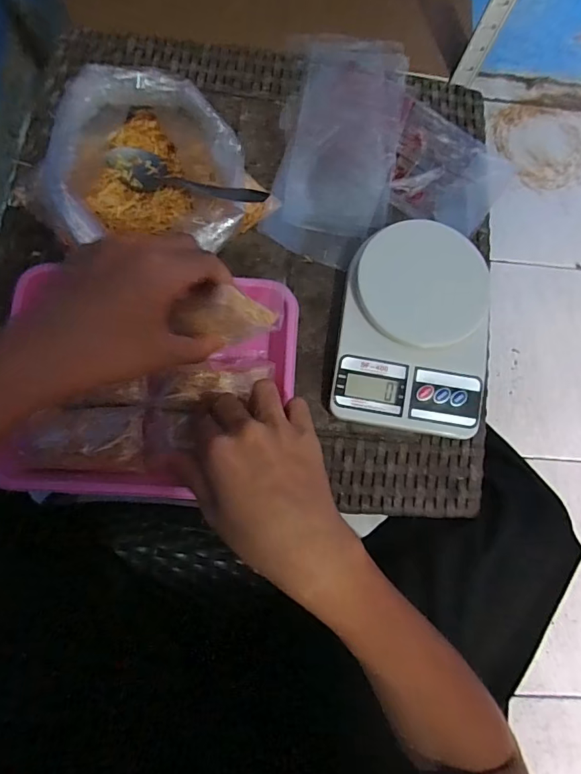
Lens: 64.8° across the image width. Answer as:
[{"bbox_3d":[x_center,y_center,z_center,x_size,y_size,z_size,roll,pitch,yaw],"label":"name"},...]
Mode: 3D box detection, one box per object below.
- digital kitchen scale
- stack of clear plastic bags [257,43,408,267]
[{"bbox_3d":[0.106,-0.051,0.395,0.127,0.034,0.173,7,79,1],"label":"digital kitchen scale"},{"bbox_3d":[0.046,-0.233,0.436,0.109,0.014,0.232,10,78,-2],"label":"stack of clear plastic bags"}]

